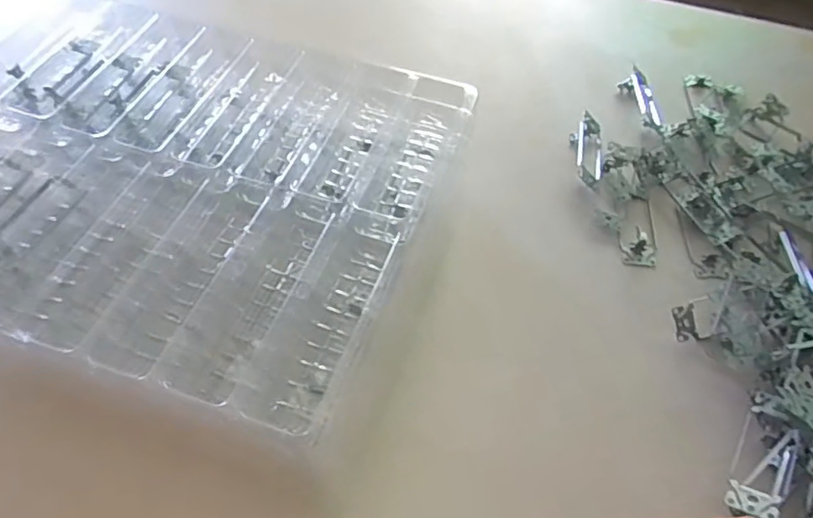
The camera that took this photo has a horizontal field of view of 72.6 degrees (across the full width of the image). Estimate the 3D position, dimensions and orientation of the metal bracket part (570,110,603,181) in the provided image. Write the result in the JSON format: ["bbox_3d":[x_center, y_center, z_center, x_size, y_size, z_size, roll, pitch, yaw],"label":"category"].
[{"bbox_3d":[0.205,-0.125,0.622,0.034,0.029,0.096,6,57,2],"label":"metal bracket part"}]

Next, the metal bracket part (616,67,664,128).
[{"bbox_3d":[0.287,-0.194,0.669,0.041,0.026,0.082,-11,58,-9],"label":"metal bracket part"}]

